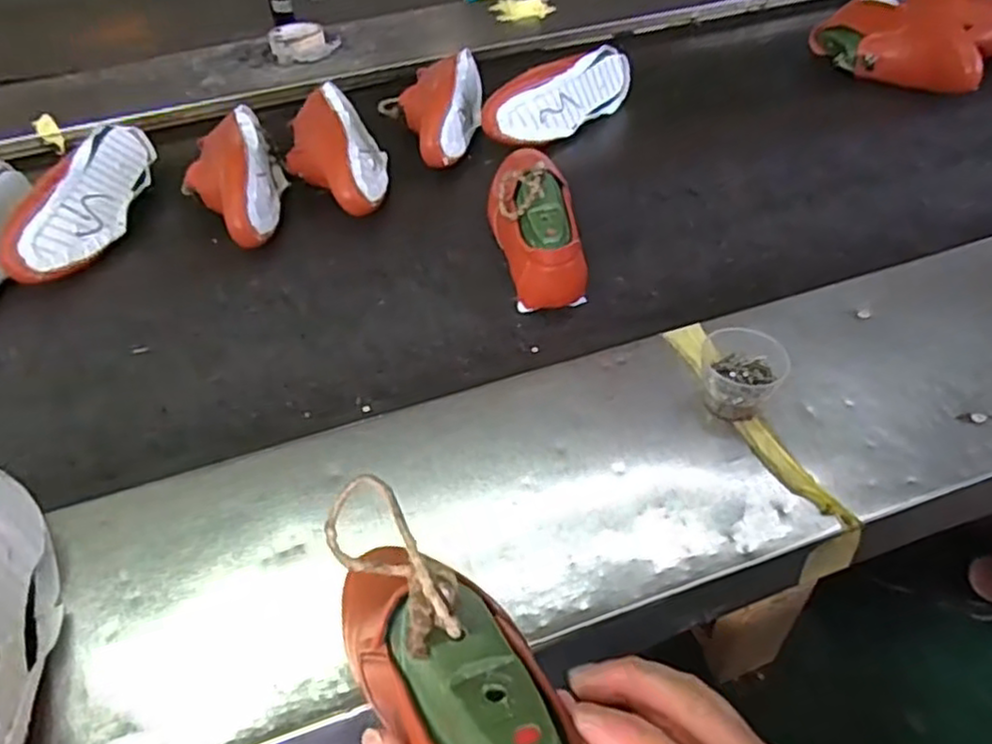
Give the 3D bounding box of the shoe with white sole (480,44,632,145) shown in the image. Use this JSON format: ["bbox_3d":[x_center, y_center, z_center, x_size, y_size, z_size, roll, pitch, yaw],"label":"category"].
[{"bbox_3d":[0.081,-0.371,0.958,0.074,0.074,0.255,35,58,31],"label":"shoe with white sole"}]

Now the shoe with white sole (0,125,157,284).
[{"bbox_3d":[-0.481,-0.203,0.835,0.073,0.081,0.251,0,47,4],"label":"shoe with white sole"}]

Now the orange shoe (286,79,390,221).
[{"bbox_3d":[-0.199,-0.274,0.883,0.117,0.070,0.249,-13,48,-8],"label":"orange shoe"}]

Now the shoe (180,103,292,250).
[{"bbox_3d":[-0.308,-0.226,0.845,0.114,0.078,0.224,-19,49,-13],"label":"shoe"}]

